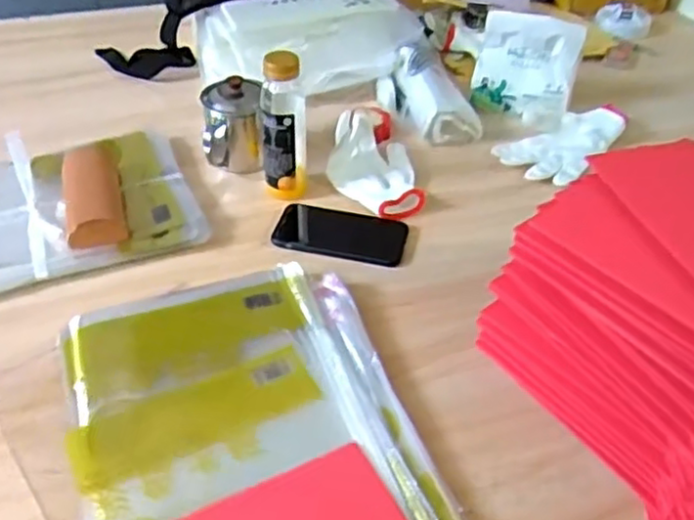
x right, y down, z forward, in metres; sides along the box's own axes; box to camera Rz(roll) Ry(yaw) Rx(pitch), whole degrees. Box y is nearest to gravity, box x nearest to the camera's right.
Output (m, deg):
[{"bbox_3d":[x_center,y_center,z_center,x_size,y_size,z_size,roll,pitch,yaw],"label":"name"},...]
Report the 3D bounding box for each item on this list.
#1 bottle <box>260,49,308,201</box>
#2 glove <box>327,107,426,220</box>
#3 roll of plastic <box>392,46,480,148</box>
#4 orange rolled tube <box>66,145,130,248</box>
[{"bbox_3d":[-0.075,-0.154,0.815,0.054,0.171,0.047,-1,44,-3],"label":"bottle"},{"bbox_3d":[0.028,-0.138,0.907,0.109,0.045,0.225,-6,44,-7],"label":"glove"},{"bbox_3d":[0.123,-0.245,1.002,0.091,0.057,0.184,-9,43,-12],"label":"roll of plastic"},{"bbox_3d":[-0.294,-0.074,0.810,0.061,0.034,0.162,-11,45,-13],"label":"orange rolled tube"}]

